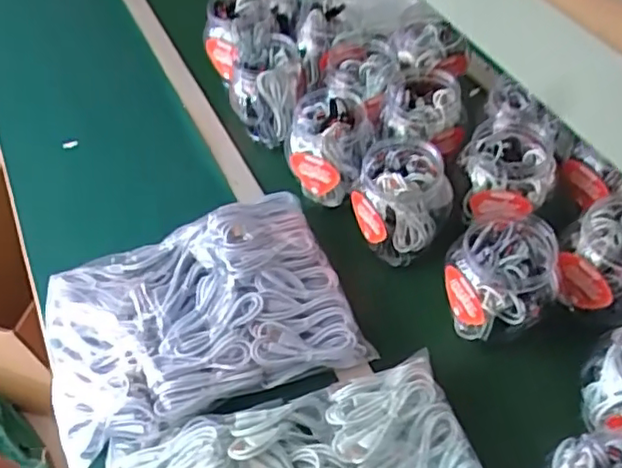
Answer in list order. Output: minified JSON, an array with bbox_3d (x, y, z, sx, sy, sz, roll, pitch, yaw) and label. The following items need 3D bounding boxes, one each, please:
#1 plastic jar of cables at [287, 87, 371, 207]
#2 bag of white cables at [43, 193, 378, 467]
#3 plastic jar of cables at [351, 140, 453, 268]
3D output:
[{"bbox_3d":[0.024,-0.116,0.835,0.095,0.124,0.101,-2,51,3],"label":"plastic jar of cables"},{"bbox_3d":[-0.141,0.086,0.739,0.343,0.052,0.262,-18,52,-10],"label":"bag of white cables"},{"bbox_3d":[0.108,-0.034,0.770,0.103,0.146,0.103,31,60,26],"label":"plastic jar of cables"}]

